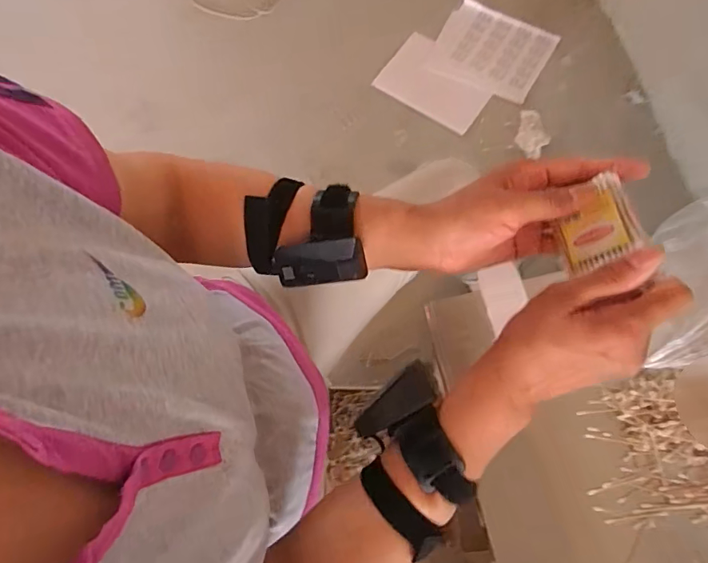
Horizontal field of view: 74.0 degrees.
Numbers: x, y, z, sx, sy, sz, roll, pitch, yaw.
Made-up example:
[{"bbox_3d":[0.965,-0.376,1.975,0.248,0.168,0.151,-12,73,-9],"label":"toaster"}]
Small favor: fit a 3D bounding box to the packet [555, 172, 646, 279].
[{"bbox_3d":[0.177,-0.040,0.346,0.051,0.013,0.061,-24,62,31],"label":"packet"}]

